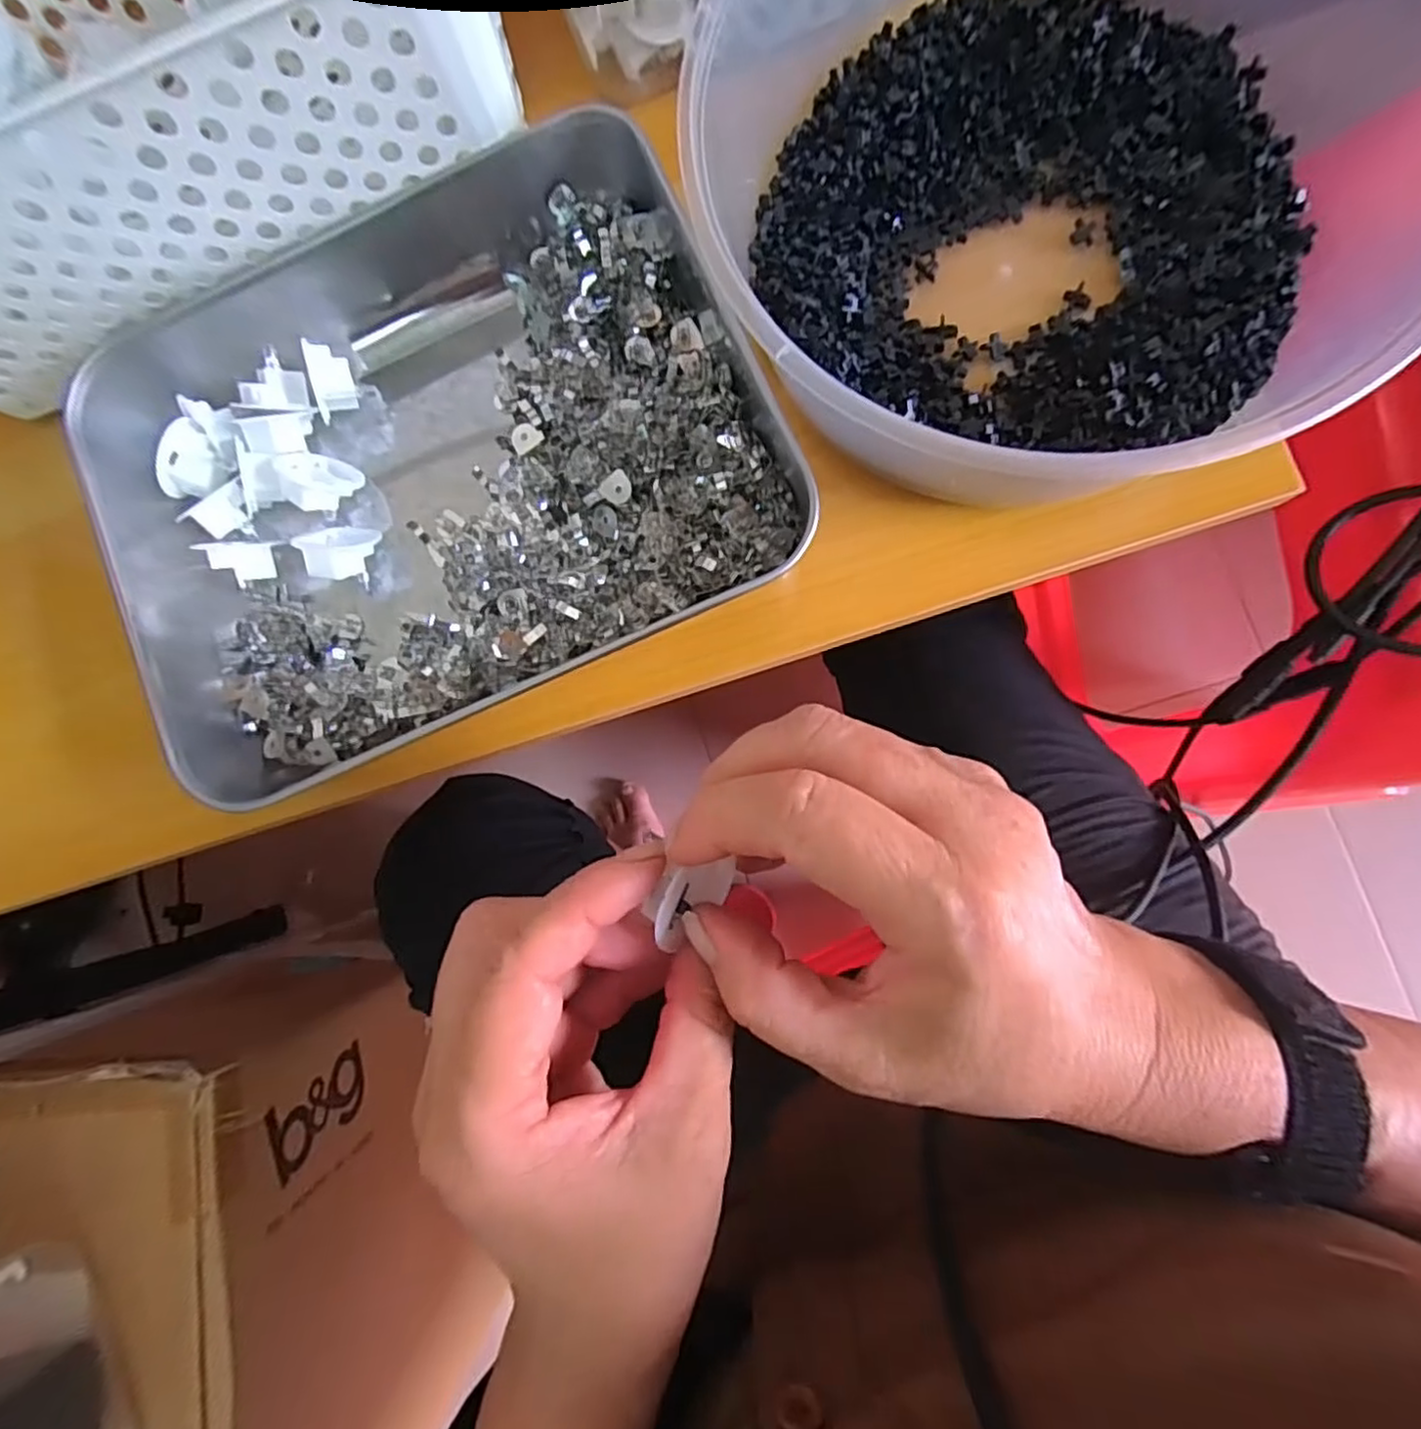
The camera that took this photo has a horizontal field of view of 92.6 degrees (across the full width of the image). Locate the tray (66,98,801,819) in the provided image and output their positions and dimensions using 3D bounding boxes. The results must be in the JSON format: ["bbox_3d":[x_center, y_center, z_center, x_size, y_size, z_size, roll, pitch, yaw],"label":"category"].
[{"bbox_3d":[-0.109,-0.103,0.274,0.254,0.047,0.206,-24,83,3],"label":"tray"}]

